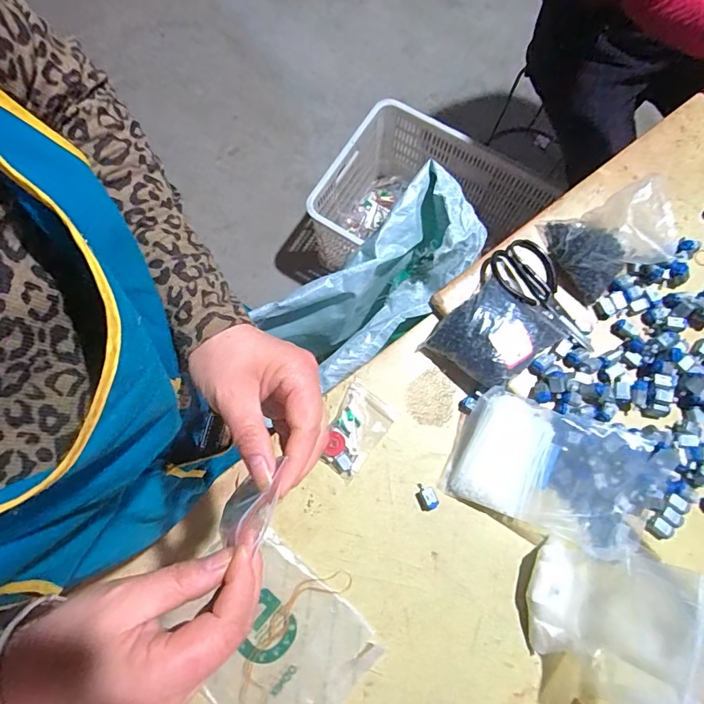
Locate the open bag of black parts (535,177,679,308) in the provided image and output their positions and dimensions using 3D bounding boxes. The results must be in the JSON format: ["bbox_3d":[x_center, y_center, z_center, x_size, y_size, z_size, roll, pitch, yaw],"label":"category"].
[{"bbox_3d":[0.363,-0.159,0.631,0.130,0.095,0.133,-23,78,-4],"label":"open bag of black parts"}]

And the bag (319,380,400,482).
[{"bbox_3d":[0.001,0.110,0.622,0.076,0.018,0.118,35,80,9],"label":"bag"}]

